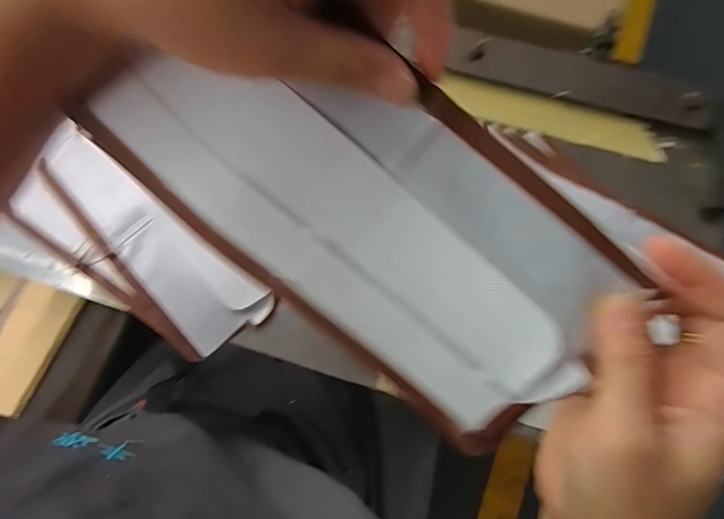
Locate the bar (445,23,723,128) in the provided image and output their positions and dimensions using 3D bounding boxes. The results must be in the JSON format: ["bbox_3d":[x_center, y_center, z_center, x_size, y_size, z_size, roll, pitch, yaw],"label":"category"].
[{"bbox_3d":[0.183,-0.150,0.388,0.213,0.011,0.038,17,103,7],"label":"bar"}]

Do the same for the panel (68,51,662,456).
[{"bbox_3d":[0.000,-0.019,0.181,0.213,0.017,0.103,40,107,-4],"label":"panel"}]

